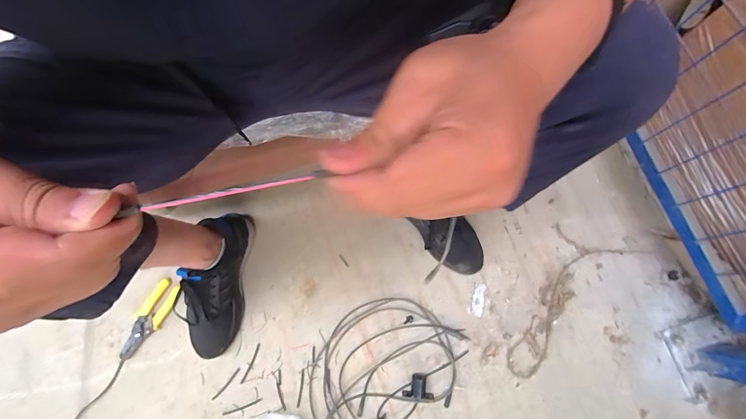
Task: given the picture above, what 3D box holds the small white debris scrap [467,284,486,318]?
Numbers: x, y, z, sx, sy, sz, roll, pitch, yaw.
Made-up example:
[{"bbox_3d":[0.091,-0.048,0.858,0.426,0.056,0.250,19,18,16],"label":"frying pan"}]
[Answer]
[{"bbox_3d":[0.224,0.191,0.671,0.030,0.004,0.066,24,76,7],"label":"small white debris scrap"}]

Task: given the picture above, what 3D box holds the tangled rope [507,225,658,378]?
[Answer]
[{"bbox_3d":[0.402,0.162,0.677,0.402,0.010,0.160,-40,78,-10],"label":"tangled rope"}]

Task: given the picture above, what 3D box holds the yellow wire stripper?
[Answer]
[{"bbox_3d":[-0.466,0.227,0.658,0.056,0.011,0.167,24,76,6],"label":"yellow wire stripper"}]

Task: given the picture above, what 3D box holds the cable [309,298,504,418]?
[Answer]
[{"bbox_3d":[0.051,0.368,0.612,0.344,0.022,0.364,-23,76,-6],"label":"cable"}]

